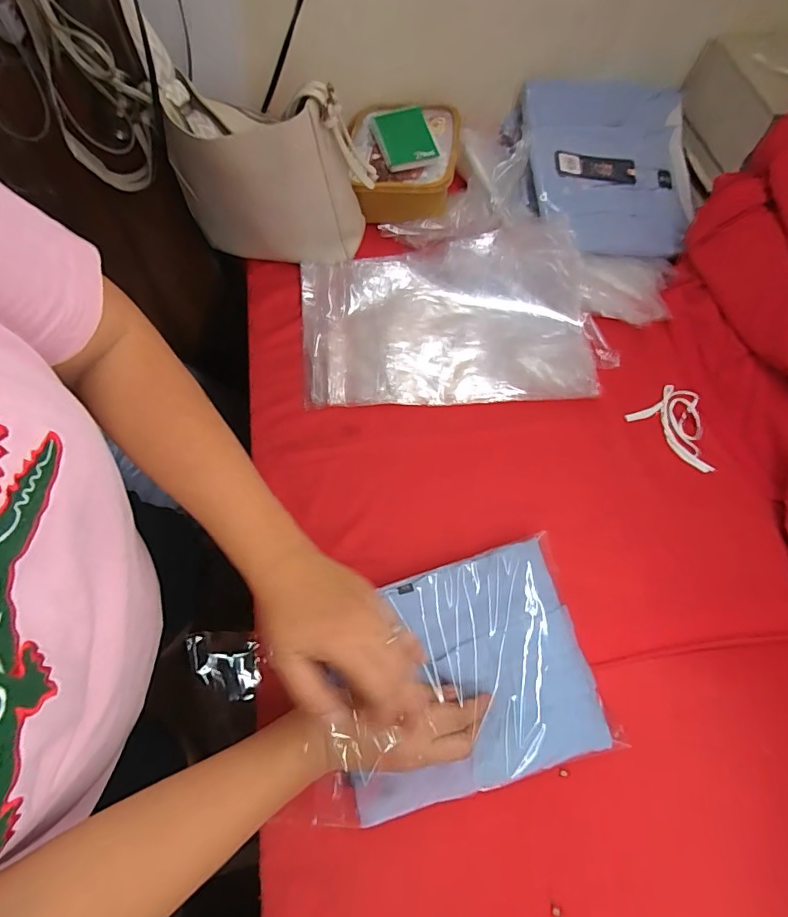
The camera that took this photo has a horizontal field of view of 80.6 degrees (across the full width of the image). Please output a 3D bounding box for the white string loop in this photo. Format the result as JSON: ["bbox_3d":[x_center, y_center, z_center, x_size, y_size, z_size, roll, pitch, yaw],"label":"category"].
[{"bbox_3d":[0.384,-0.052,0.617,0.117,0.011,0.096,38,68,12],"label":"white string loop"}]

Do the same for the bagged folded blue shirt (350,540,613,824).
[{"bbox_3d":[0.073,0.205,0.455,0.238,0.041,0.201,-12,67,-5],"label":"bagged folded blue shirt"}]

